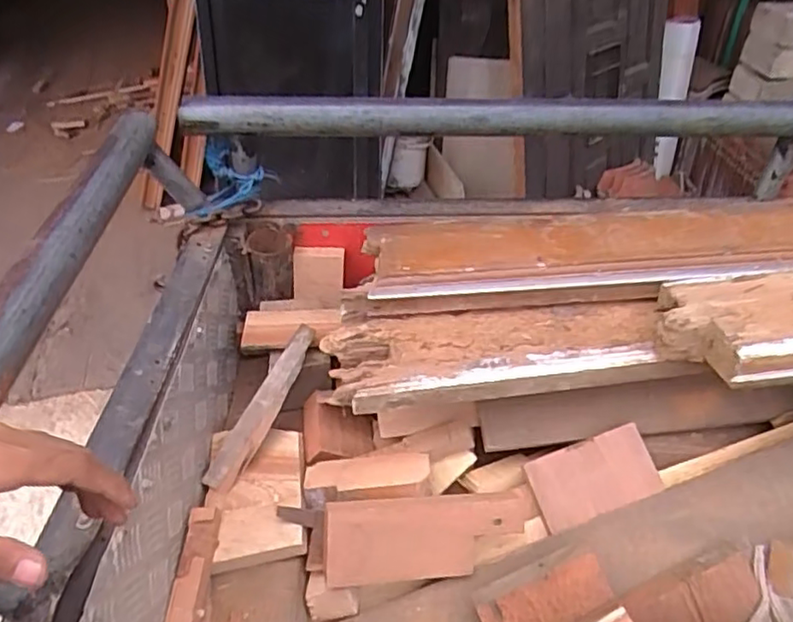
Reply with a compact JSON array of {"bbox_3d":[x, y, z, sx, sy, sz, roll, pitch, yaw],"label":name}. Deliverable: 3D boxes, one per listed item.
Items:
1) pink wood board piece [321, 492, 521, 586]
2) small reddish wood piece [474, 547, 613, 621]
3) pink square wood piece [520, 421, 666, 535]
[{"bbox_3d":[0.030,0.220,0.621,0.192,0.020,0.073,-1,76,-9],"label":"pink wood board piece"},{"bbox_3d":[0.137,0.269,0.590,0.119,0.013,0.063,-27,86,-1],"label":"small reddish wood piece"},{"bbox_3d":[0.204,0.173,0.666,0.125,0.009,0.073,-22,68,-2],"label":"pink square wood piece"}]

